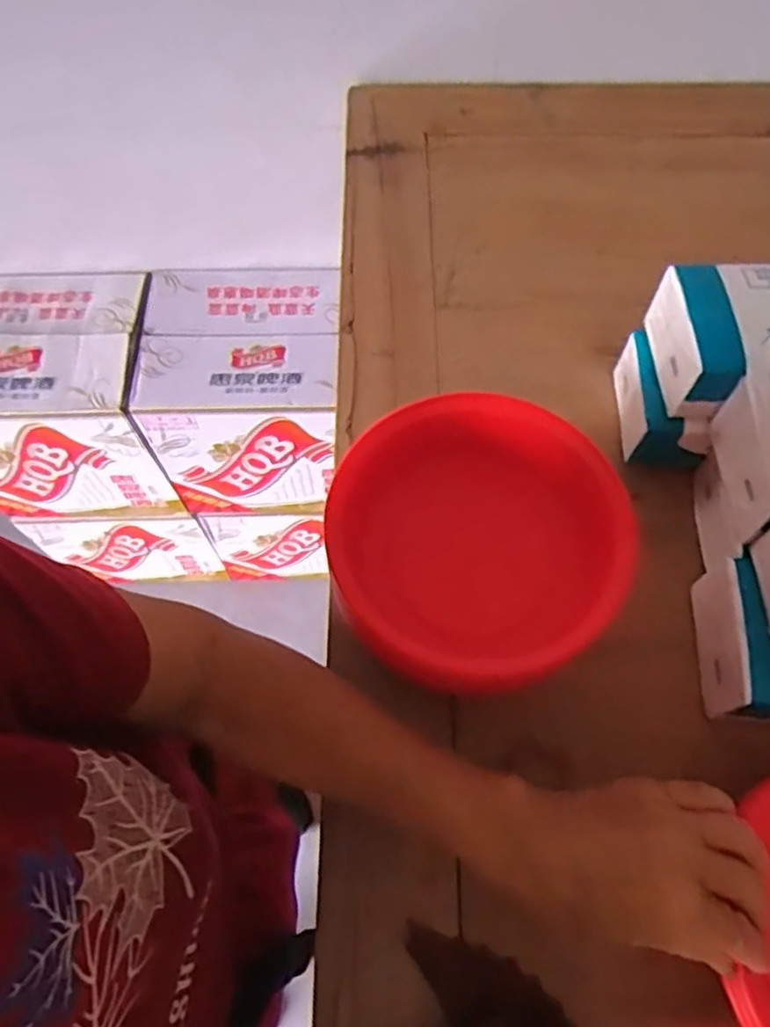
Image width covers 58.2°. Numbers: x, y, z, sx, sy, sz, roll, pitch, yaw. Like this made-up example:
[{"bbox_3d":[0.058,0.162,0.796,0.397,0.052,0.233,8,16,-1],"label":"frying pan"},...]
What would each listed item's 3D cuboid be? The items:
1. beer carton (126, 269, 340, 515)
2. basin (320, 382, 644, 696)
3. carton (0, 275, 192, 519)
[{"bbox_3d":[-0.196,-0.175,1.017,0.241,0.277,0.233,0,64,1],"label":"beer carton"},{"bbox_3d":[0.054,0.017,0.415,0.177,0.063,0.161,0,64,0],"label":"basin"},{"bbox_3d":[-0.465,-0.169,1.003,0.291,0.269,0.232,0,64,1],"label":"carton"}]

